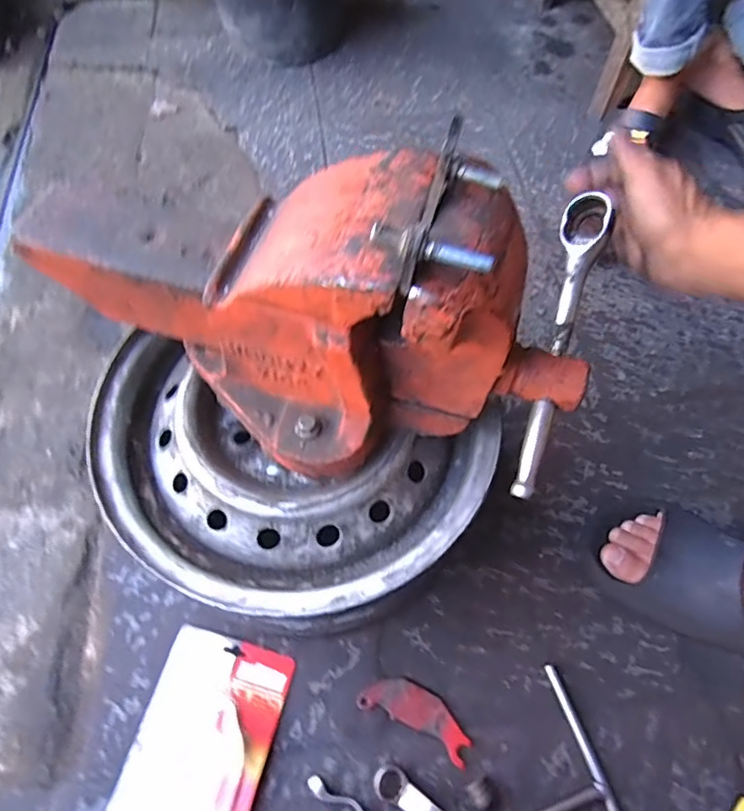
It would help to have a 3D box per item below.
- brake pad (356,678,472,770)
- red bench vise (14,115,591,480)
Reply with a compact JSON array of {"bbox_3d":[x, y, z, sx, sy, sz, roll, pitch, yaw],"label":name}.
[{"bbox_3d":[0.042,0.283,0.497,0.104,0.008,0.040,23,65,15],"label":"brake pad"},{"bbox_3d":[-0.048,-0.079,0.380,0.401,0.198,0.162,24,63,11],"label":"red bench vise"}]

